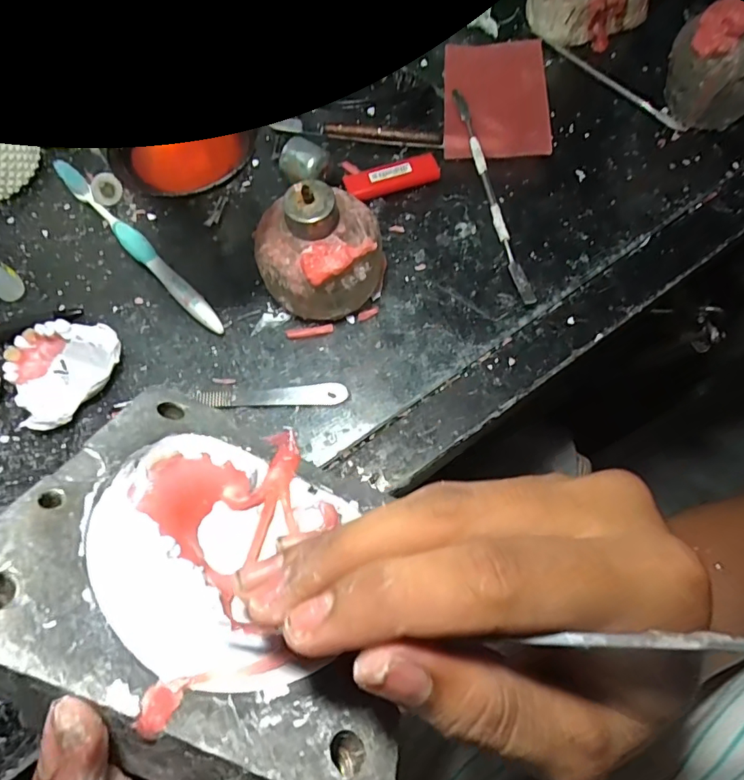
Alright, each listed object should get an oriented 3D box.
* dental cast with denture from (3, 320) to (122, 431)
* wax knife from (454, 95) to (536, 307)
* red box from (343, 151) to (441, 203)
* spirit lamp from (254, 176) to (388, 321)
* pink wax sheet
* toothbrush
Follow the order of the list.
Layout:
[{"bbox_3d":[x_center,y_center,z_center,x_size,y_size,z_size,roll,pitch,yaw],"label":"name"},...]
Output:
[{"bbox_3d":[-0.186,-0.013,0.298,0.053,0.026,0.067,32,73,13],"label":"dental cast with denture"},{"bbox_3d":[0.081,-0.135,0.341,0.009,0.018,0.175,-13,69,-4],"label":"wax knife"},{"bbox_3d":[0.015,-0.148,0.352,0.066,0.012,0.021,-20,69,-6],"label":"red box"},{"bbox_3d":[-0.031,-0.085,0.297,0.077,0.072,0.072,-1,69,1],"label":"spirit lamp"},{"bbox_3d":[0.093,-0.216,0.370,0.076,0.004,0.094,1,80,6],"label":"pink wax sheet"},{"bbox_3d":[-0.165,-0.104,0.340,0.014,0.013,0.197,-42,73,-14],"label":"toothbrush"}]

